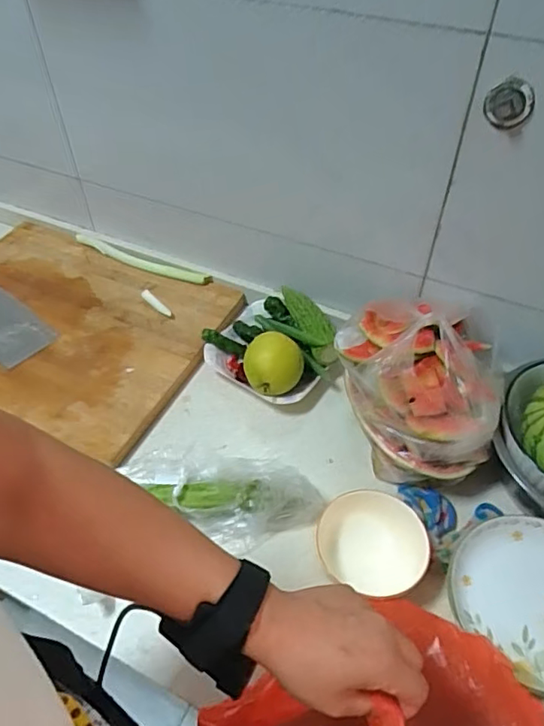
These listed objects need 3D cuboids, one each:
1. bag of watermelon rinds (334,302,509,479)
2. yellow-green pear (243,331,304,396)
[{"bbox_3d":[0.173,0.025,0.668,0.184,0.178,0.193,10,49,9],"label":"bag of watermelon rinds"},{"bbox_3d":[0.002,0.006,0.750,0.077,0.073,0.069,3,49,4],"label":"yellow-green pear"}]

